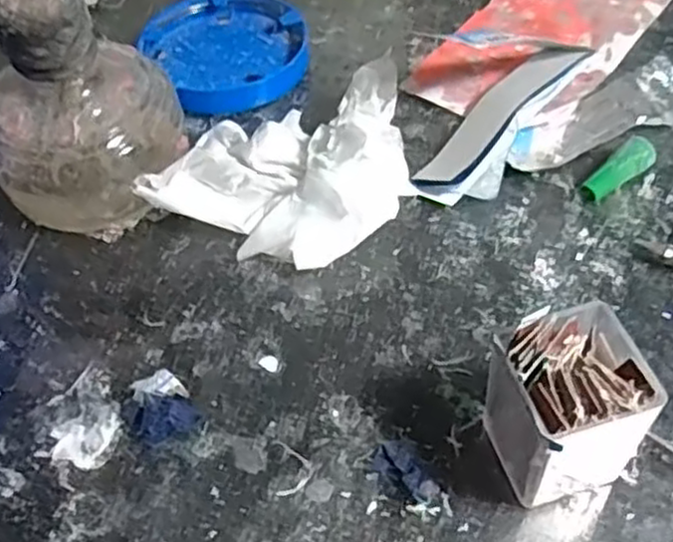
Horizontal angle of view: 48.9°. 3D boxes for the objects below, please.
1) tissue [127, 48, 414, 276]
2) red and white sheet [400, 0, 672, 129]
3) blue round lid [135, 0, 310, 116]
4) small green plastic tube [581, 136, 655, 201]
[{"bbox_3d":[-0.015,-0.047,0.292,0.090,0.038,0.090,18,55,17],"label":"tissue"},{"bbox_3d":[0.100,-0.118,0.351,0.074,0.022,0.138,29,59,24],"label":"red and white sheet"},{"bbox_3d":[-0.052,-0.108,0.357,0.073,0.016,0.073,-2,52,2],"label":"blue round lid"},{"bbox_3d":[0.112,-0.040,0.293,0.033,0.008,0.011,-38,58,-8],"label":"small green plastic tube"}]

